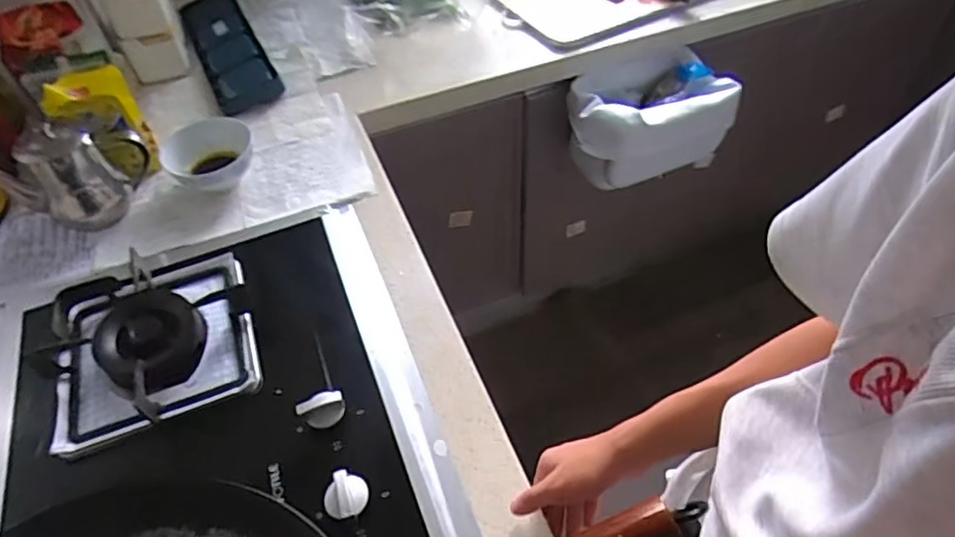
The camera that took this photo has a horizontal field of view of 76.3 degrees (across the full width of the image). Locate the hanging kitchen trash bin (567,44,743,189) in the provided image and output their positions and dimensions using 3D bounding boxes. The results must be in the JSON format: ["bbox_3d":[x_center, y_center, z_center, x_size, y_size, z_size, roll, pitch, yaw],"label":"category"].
[{"bbox_3d":[0.312,-0.276,1.147,0.302,0.163,0.181,-22,53,-15],"label":"hanging kitchen trash bin"}]

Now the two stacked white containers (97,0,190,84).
[{"bbox_3d":[-0.529,-0.387,0.973,0.101,0.174,0.070,-24,54,-18],"label":"two stacked white containers"}]

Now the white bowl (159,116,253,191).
[{"bbox_3d":[-0.385,-0.166,0.871,0.119,0.050,0.119,0,50,0],"label":"white bowl"}]

